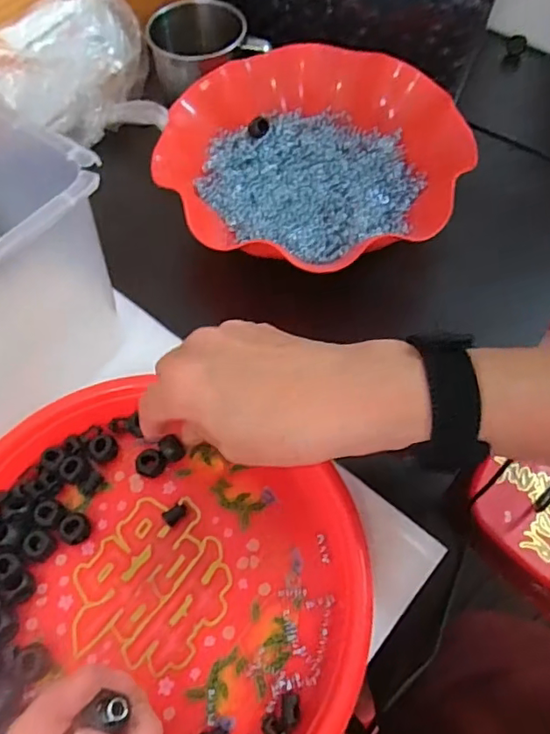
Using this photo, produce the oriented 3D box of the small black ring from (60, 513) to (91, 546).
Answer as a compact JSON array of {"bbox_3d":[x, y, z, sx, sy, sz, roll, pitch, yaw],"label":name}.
[{"bbox_3d":[-0.117,0.094,0.323,0.016,0.011,0.017,-1,62,2],"label":"small black ring"}]

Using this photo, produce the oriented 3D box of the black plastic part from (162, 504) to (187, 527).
[{"bbox_3d":[-0.059,0.087,0.327,0.014,0.007,0.009,-41,68,-18],"label":"black plastic part"}]

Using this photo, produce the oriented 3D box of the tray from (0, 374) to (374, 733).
[{"bbox_3d":[-0.076,0.124,0.299,0.239,0.034,0.208,27,69,13],"label":"tray"}]

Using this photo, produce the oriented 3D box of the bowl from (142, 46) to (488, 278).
[{"bbox_3d":[0.032,-0.169,0.438,0.225,0.056,0.212,-1,62,2],"label":"bowl"}]

